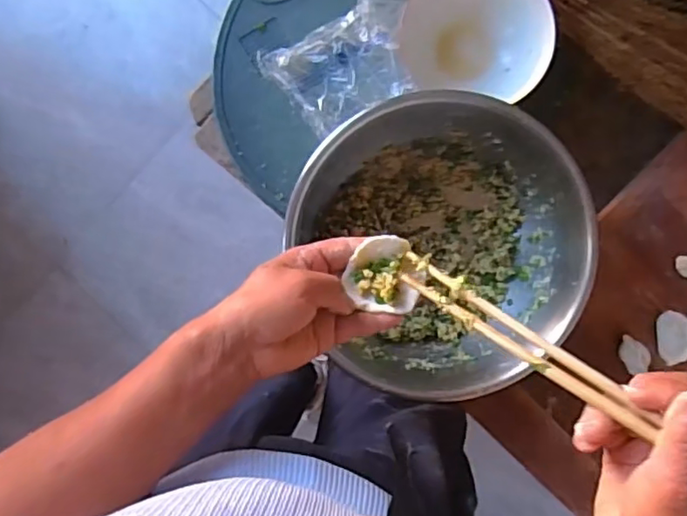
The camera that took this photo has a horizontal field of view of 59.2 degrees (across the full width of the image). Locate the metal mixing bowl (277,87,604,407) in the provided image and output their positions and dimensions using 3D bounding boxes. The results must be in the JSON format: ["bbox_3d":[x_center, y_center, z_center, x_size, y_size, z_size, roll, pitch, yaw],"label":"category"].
[{"bbox_3d":[0.094,-0.016,0.578,0.241,0.109,0.263,0,95,2],"label":"metal mixing bowl"}]

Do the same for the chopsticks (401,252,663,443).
[{"bbox_3d":[0.139,0.071,0.348,0.255,0.015,0.018,34,95,26],"label":"chopsticks"}]

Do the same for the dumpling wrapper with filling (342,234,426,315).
[{"bbox_3d":[0.032,0.011,0.432,0.052,0.013,0.051,13,95,0],"label":"dumpling wrapper with filling"}]

